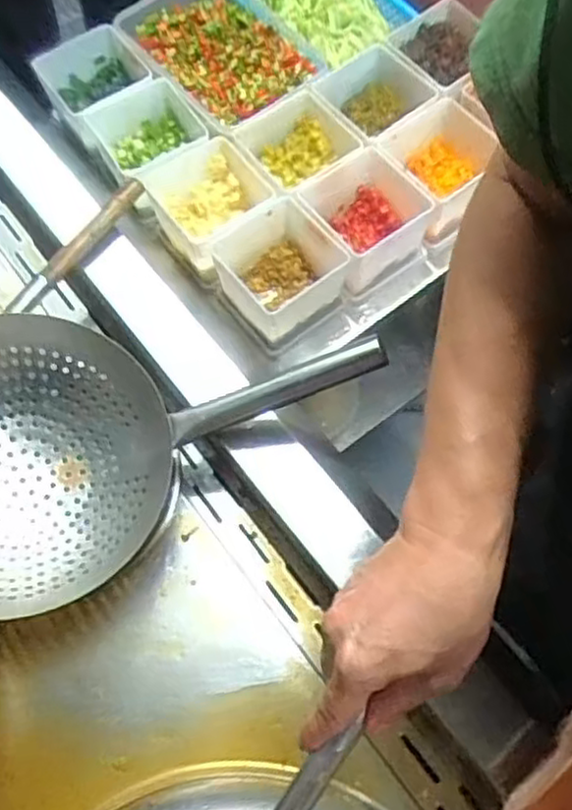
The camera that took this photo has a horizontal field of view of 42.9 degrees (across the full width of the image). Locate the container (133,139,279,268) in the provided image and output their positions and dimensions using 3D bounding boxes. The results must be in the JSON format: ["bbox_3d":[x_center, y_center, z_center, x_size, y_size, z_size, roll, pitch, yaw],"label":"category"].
[{"bbox_3d":[-0.080,-0.232,0.854,0.130,0.092,0.128,-36,70,-13],"label":"container"}]

